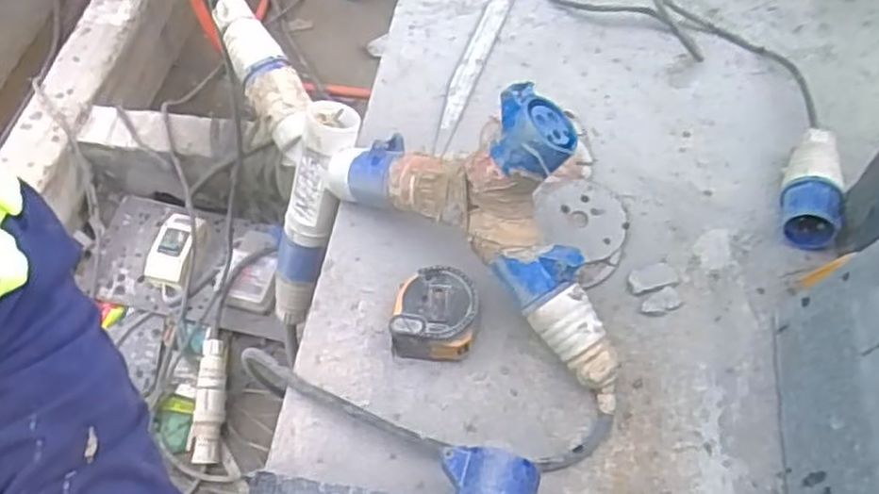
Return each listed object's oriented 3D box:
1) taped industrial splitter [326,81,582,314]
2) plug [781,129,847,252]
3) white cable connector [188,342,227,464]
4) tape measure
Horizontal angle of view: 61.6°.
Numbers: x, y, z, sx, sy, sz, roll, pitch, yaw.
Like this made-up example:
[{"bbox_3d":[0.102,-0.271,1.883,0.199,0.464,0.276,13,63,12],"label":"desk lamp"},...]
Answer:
[{"bbox_3d":[0.016,-0.058,0.594,0.243,0.159,0.089,36,64,23],"label":"taped industrial splitter"},{"bbox_3d":[0.323,-0.052,0.643,0.045,0.043,0.106,15,58,11],"label":"plug"},{"bbox_3d":[-0.410,0.269,1.302,0.054,0.044,0.214,0,70,1],"label":"white cable connector"},{"bbox_3d":[-0.002,0.055,0.600,0.064,0.043,0.065,8,57,7],"label":"tape measure"}]

